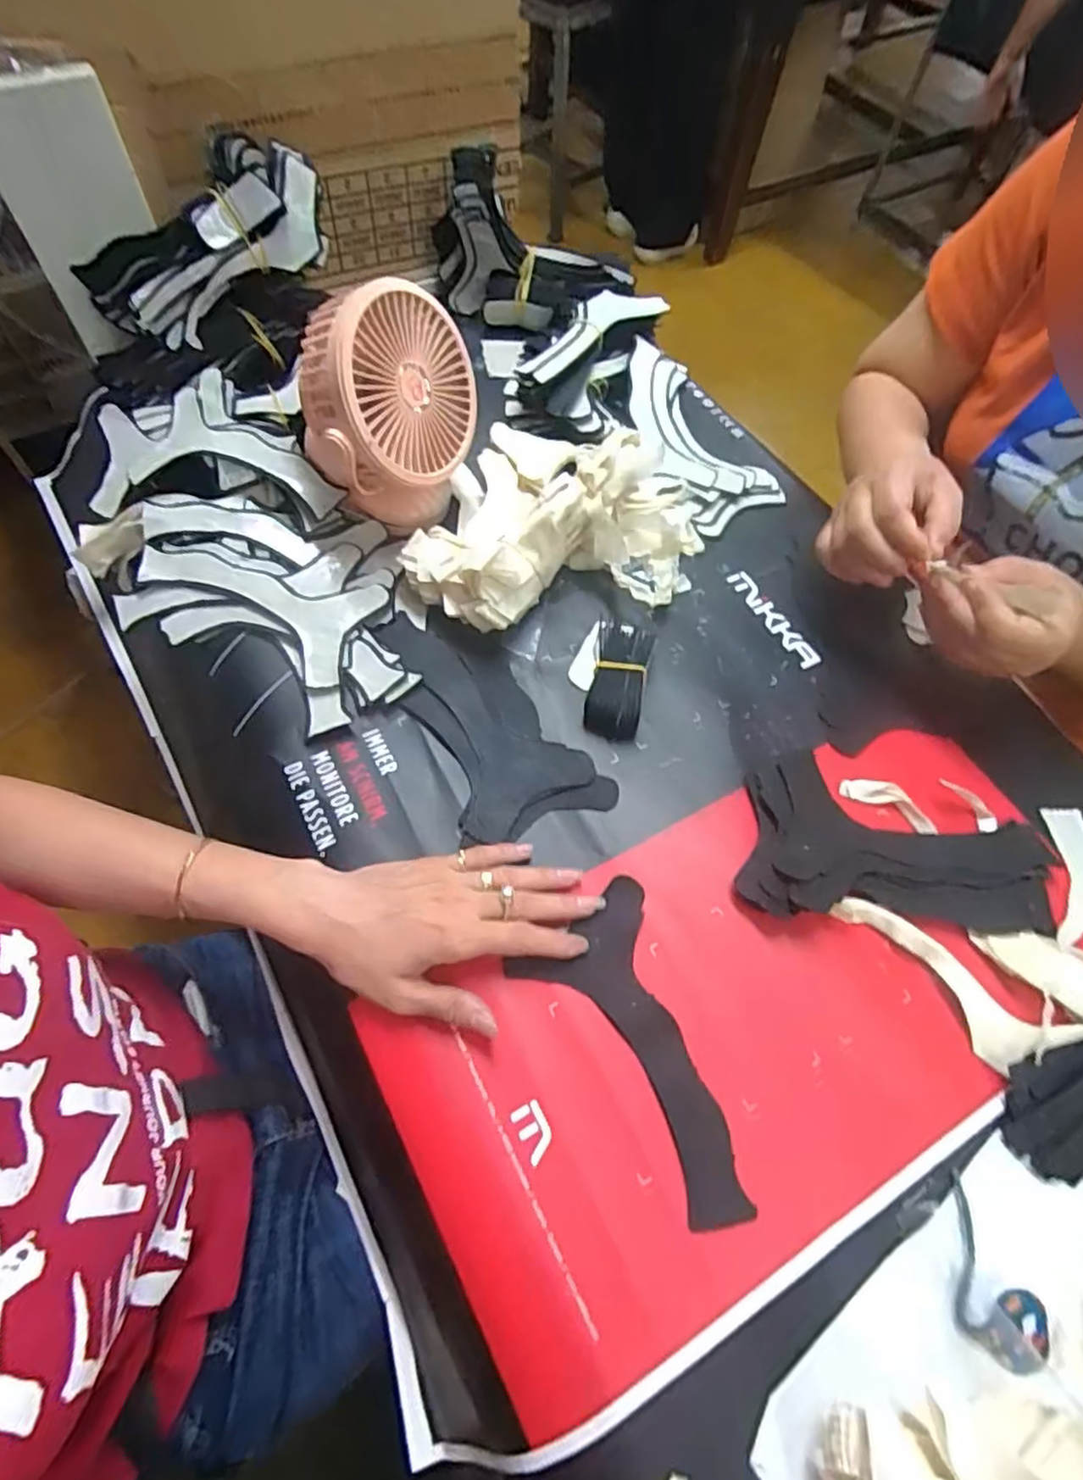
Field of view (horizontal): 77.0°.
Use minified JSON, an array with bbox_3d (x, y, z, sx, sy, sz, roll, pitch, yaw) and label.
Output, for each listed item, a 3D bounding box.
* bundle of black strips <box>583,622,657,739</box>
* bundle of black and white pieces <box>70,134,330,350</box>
[{"bbox_3d":[0.057,-0.051,0.496,0.043,0.034,0.098,10,62,2],"label":"bundle of black strips"},{"bbox_3d":[-0.284,-0.417,0.581,0.216,0.067,0.110,-33,67,0],"label":"bundle of black and white pieces"}]

